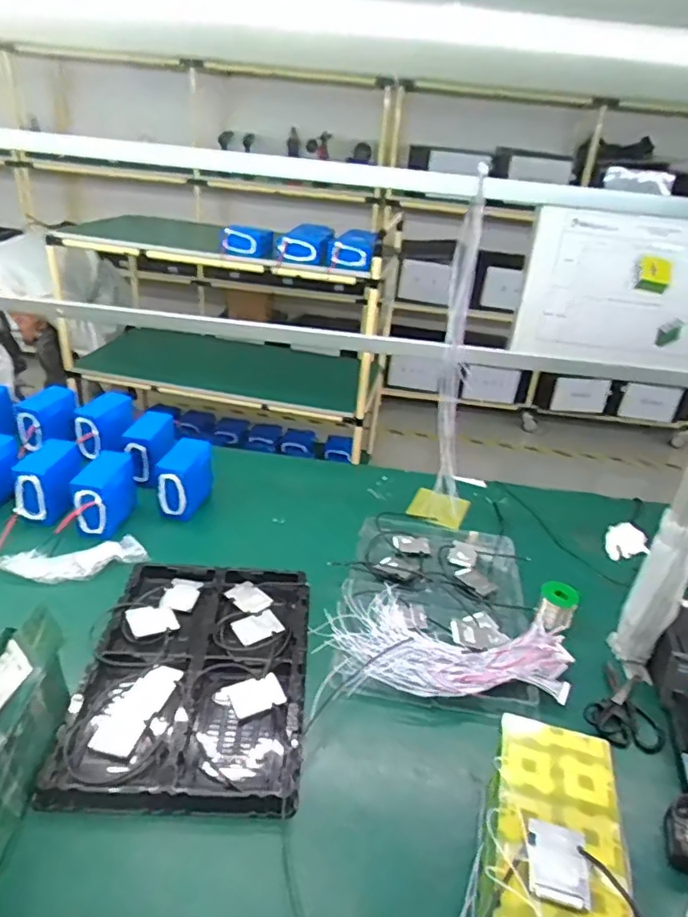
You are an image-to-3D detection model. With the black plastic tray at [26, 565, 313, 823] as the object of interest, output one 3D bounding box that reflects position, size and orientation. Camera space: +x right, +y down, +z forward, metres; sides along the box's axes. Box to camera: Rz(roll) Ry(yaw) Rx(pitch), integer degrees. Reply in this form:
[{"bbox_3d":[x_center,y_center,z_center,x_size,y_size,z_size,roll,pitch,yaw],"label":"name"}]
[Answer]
[{"bbox_3d":[-0.244,0.351,0.995,0.344,0.035,0.481,4,30,-3],"label":"black plastic tray"}]

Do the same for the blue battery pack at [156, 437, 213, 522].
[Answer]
[{"bbox_3d":[-0.377,0.048,1.409,0.081,0.156,0.165,9,30,5],"label":"blue battery pack"}]

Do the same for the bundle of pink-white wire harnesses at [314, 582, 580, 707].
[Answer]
[{"bbox_3d":[0.184,0.331,1.059,0.430,0.045,0.251,12,30,10],"label":"bundle of pink-white wire harnesses"}]

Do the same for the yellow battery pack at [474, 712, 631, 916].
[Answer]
[{"bbox_3d":[0.240,0.465,0.691,0.145,0.126,0.290,14,36,14],"label":"yellow battery pack"}]

